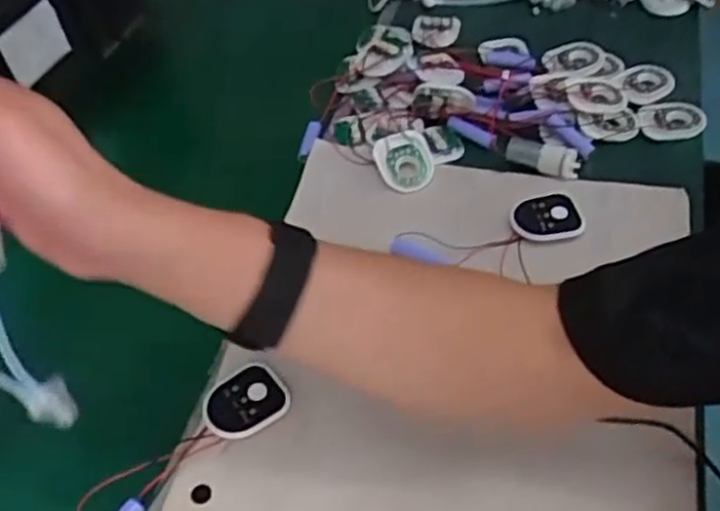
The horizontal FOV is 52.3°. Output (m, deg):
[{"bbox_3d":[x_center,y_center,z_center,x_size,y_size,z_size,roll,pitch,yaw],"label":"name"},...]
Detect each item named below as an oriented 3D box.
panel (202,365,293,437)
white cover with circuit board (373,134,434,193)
[{"bbox_3d":[-0.081,0.101,0.514,0.057,0.010,0.047,-26,57,-12],"label":"panel"},{"bbox_3d":[0.040,-0.082,0.652,0.048,0.010,0.056,-17,74,-8],"label":"white cover with circuit board"}]

